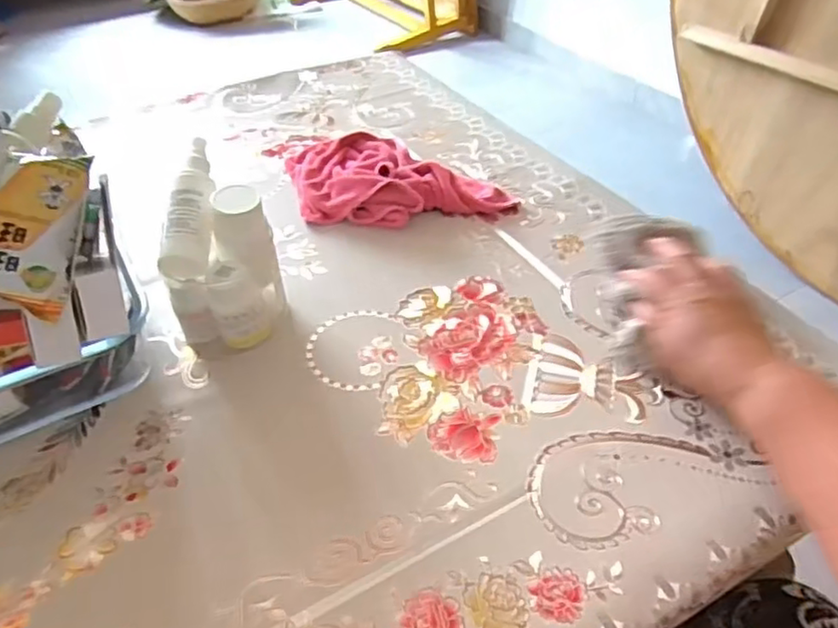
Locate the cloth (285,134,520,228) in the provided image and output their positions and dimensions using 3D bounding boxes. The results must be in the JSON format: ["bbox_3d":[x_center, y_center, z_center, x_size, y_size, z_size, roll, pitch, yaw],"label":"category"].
[{"bbox_3d":[-0.028,-0.153,0.666,0.201,0.039,0.187,-14,43,-13],"label":"cloth"}]

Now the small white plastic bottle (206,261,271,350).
[{"bbox_3d":[-0.136,-0.005,0.488,0.036,0.075,0.031,-16,44,-15],"label":"small white plastic bottle"}]

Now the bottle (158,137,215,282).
[{"bbox_3d":[-0.168,-0.084,0.479,0.034,0.027,0.116,-1,69,1],"label":"bottle"}]

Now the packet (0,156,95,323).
[{"bbox_3d":[-0.223,-0.048,0.376,0.048,0.094,0.023,17,-10,-29],"label":"packet"}]

